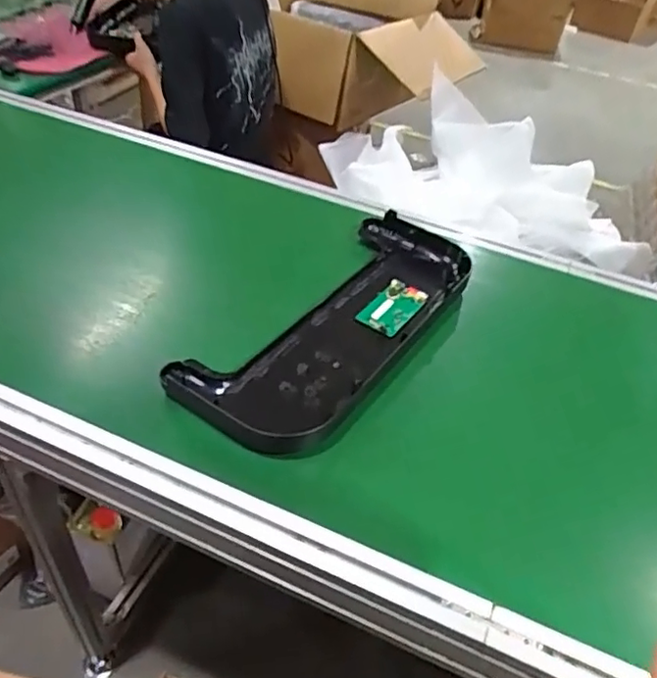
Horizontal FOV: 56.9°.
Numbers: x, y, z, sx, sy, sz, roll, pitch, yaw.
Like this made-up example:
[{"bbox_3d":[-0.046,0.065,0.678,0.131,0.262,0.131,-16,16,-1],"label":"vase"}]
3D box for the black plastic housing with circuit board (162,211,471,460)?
[{"bbox_3d":[0.029,-0.034,0.831,0.194,0.050,0.503,27,46,21],"label":"black plastic housing with circuit board"}]

